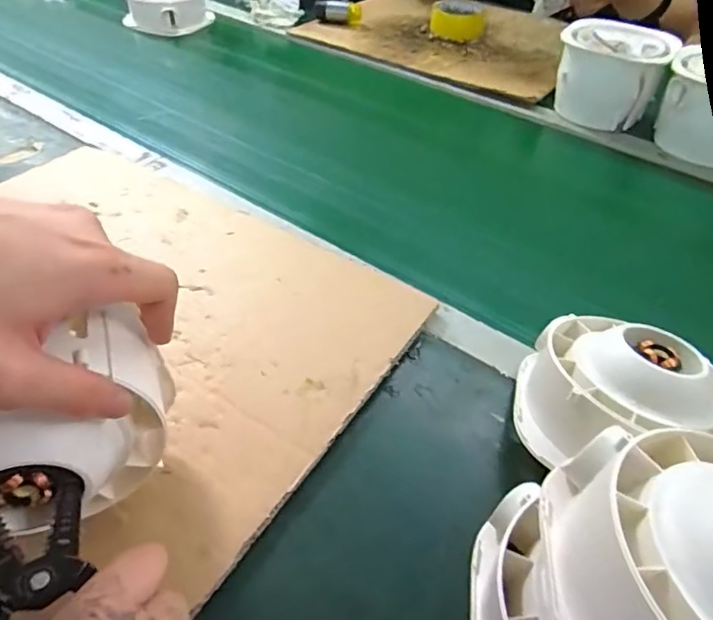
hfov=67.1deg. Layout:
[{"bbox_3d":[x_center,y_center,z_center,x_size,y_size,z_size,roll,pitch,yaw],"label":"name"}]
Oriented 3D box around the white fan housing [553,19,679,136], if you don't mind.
[{"bbox_3d":[0.341,-0.319,0.727,0.136,0.097,0.120,22,48,18],"label":"white fan housing"}]

